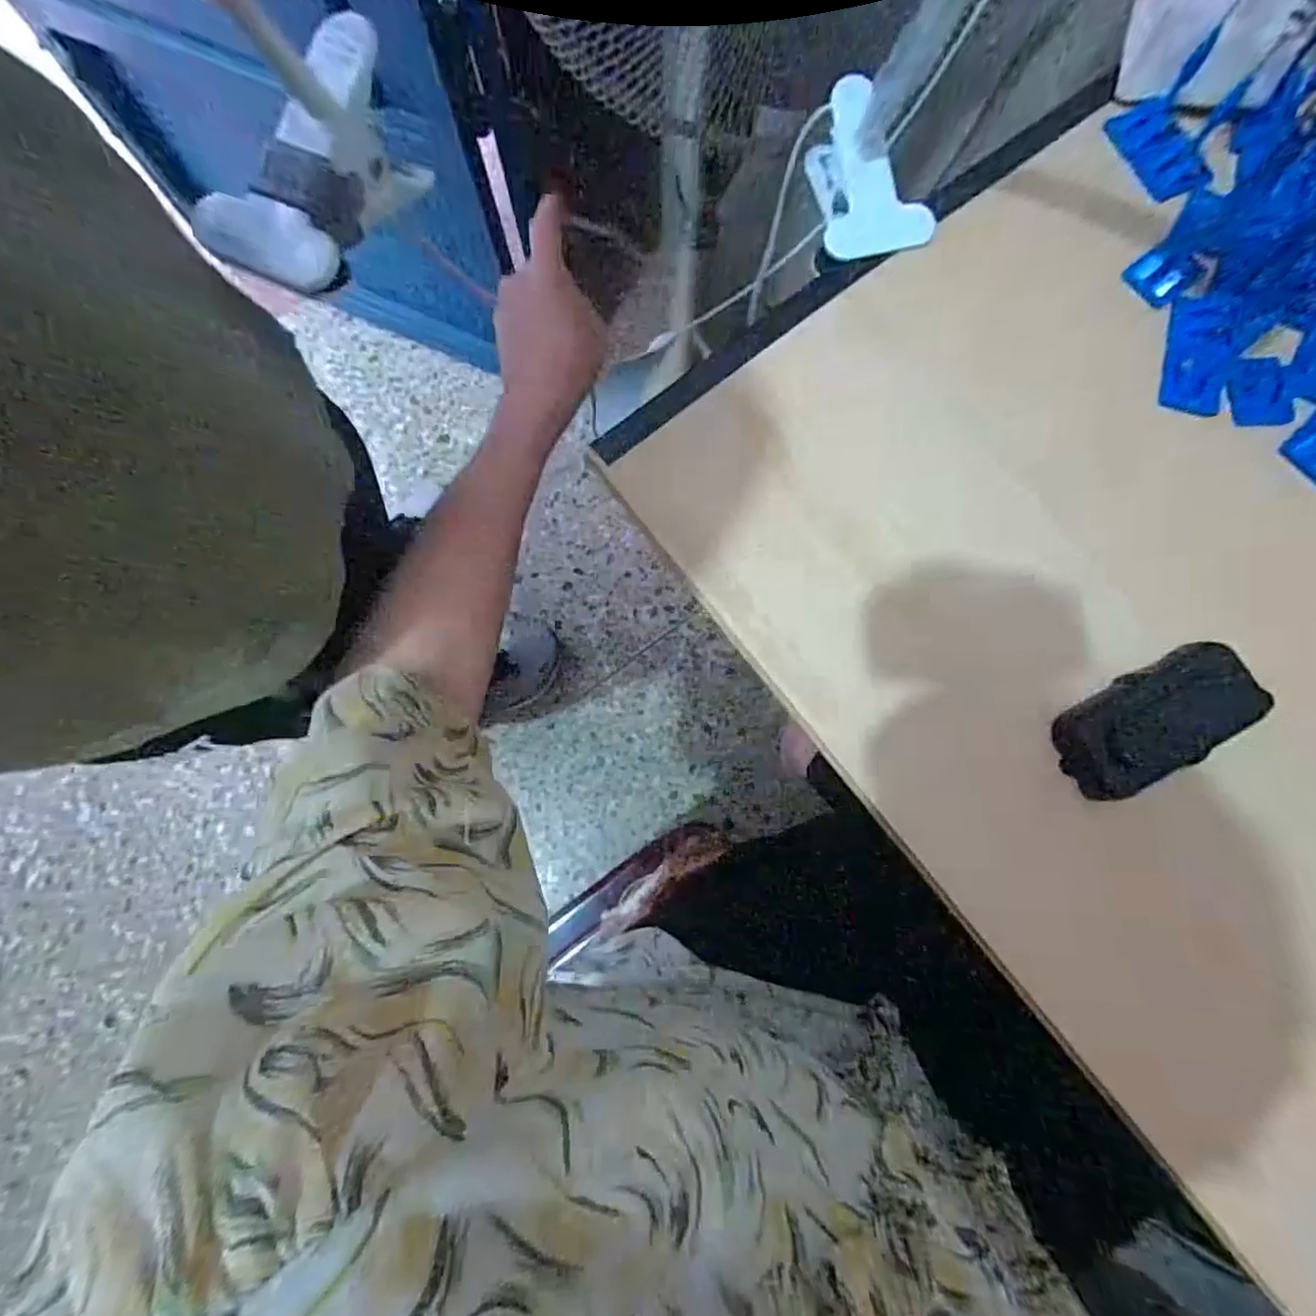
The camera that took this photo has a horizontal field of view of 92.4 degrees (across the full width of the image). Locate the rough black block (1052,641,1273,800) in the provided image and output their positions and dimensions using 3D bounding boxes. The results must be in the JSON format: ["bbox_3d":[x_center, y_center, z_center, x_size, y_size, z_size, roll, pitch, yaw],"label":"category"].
[{"bbox_3d":[0.271,0.032,0.343,0.104,0.024,0.051,-27,80,-6],"label":"rough black block"}]

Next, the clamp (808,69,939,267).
[{"bbox_3d":[0.139,-0.310,0.405,0.066,0.053,0.098,-5,79,-2],"label":"clamp"}]

